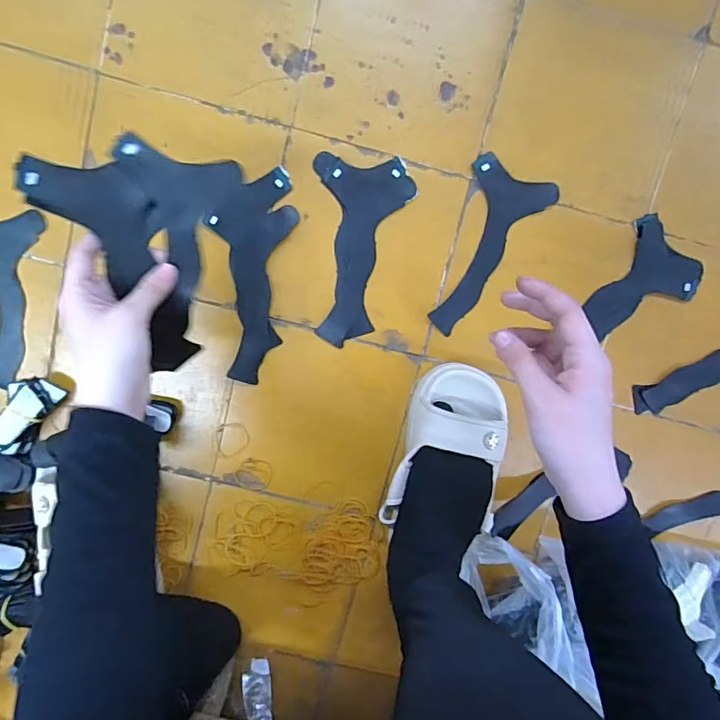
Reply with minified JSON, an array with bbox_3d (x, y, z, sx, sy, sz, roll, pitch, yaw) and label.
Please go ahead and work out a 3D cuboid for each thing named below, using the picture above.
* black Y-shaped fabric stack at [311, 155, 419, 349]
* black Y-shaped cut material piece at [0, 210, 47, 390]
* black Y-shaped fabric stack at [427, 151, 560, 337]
[{"bbox_3d":[0.006,-0.120,0.522,0.101,0.007,0.198,-1,99,-3],"label":"black Y-shaped fabric stack"},{"bbox_3d":[-0.407,-0.072,0.516,0.090,0.007,0.193,14,98,-5],"label":"black Y-shaped cut material piece"},{"bbox_3d":[0.134,-0.122,0.528,0.093,0.016,0.191,26,96,-8],"label":"black Y-shaped fabric stack"}]

